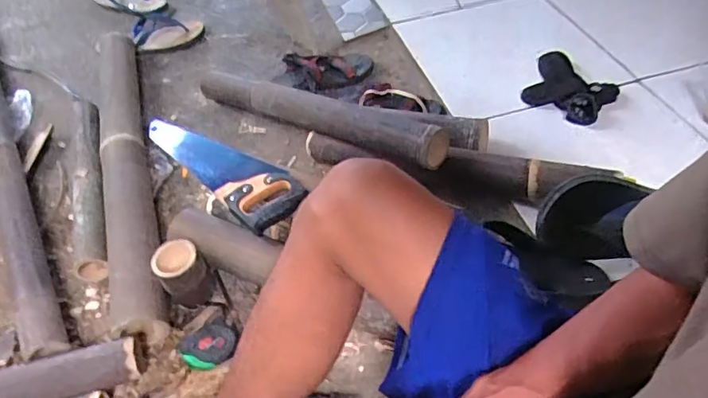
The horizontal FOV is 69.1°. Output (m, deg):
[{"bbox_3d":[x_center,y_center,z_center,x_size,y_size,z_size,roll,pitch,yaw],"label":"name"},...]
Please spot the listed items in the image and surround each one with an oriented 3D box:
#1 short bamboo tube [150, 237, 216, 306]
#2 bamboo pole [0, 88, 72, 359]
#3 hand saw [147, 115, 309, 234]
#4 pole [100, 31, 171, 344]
[{"bbox_3d":[-0.269,0.118,0.815,0.075,0.080,0.078,-35,56,-24],"label":"short bamboo tube"},{"bbox_3d":[-0.774,-0.171,1.109,0.062,0.065,1.272,-26,52,-19],"label":"bamboo pole"},{"bbox_3d":[-0.251,-0.077,0.951,0.113,0.026,0.439,-44,51,-14],"label":"hand saw"},{"bbox_3d":[-0.455,-0.096,1.017,0.085,0.087,0.823,-16,50,-11],"label":"pole"}]

